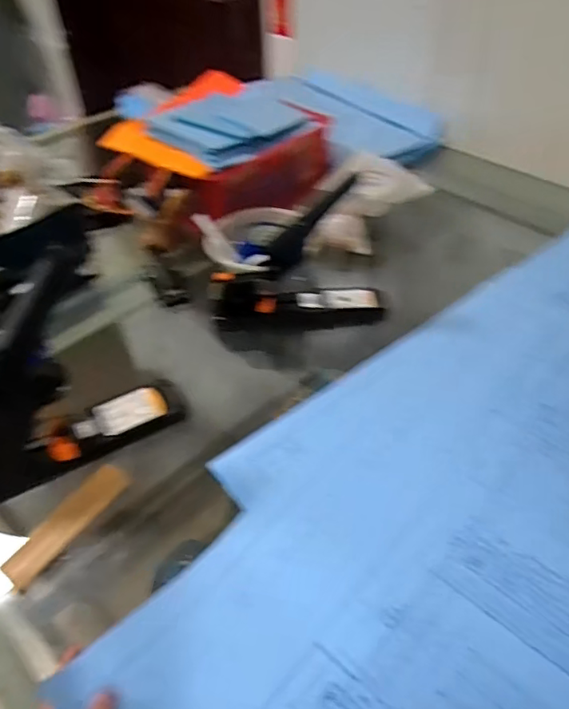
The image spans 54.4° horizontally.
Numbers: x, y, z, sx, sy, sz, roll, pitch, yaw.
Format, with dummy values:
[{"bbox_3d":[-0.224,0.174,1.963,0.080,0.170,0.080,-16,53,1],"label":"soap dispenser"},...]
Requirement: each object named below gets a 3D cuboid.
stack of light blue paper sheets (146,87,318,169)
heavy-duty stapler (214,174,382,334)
[{"bbox_3d":[-0.105,-0.475,1.130,0.202,0.029,0.276,39,59,21],"label":"stack of light blue paper sheets"},{"bbox_3d":[0.023,-0.133,0.908,0.294,0.238,0.058,-9,44,-5],"label":"heavy-duty stapler"}]

